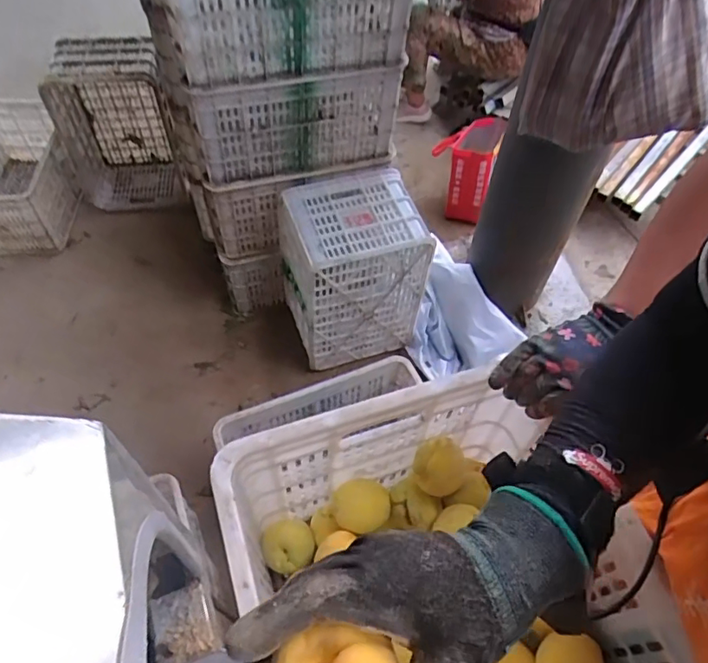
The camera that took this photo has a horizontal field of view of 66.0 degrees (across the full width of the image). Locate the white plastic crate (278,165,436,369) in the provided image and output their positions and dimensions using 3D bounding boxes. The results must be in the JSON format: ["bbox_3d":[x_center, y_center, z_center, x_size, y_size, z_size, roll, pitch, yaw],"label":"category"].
[{"bbox_3d":[-0.013,-0.190,1.725,0.365,0.528,0.334,-15,58,-13],"label":"white plastic crate"}]

